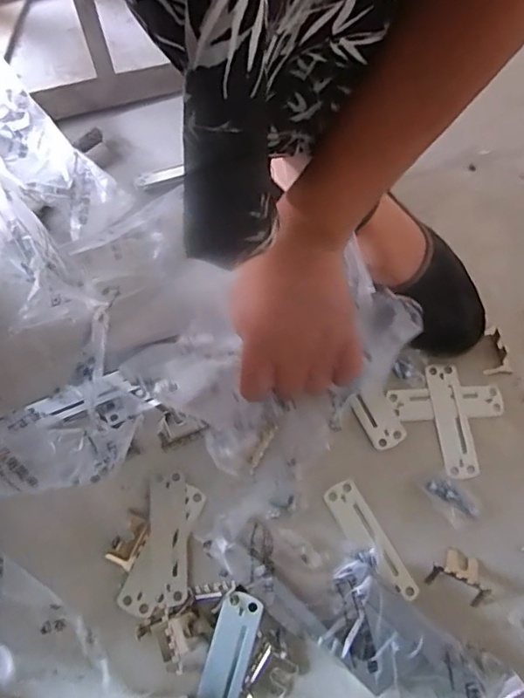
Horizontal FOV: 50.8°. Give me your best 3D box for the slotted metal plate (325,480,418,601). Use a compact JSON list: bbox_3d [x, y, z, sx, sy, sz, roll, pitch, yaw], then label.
[{"bbox_3d":[0.079,0.143,0.408,0.028,0.008,0.092,-27,69,-8],"label":"slotted metal plate"}]

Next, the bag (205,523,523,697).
[{"bbox_3d":[0.061,0.177,0.377,0.206,0.036,0.069,34,70,13],"label":"bag"}]

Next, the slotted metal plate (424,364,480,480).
[{"bbox_3d":[0.154,0.057,0.448,0.028,0.005,0.093,-3,67,-2],"label":"slotted metal plate"}]

